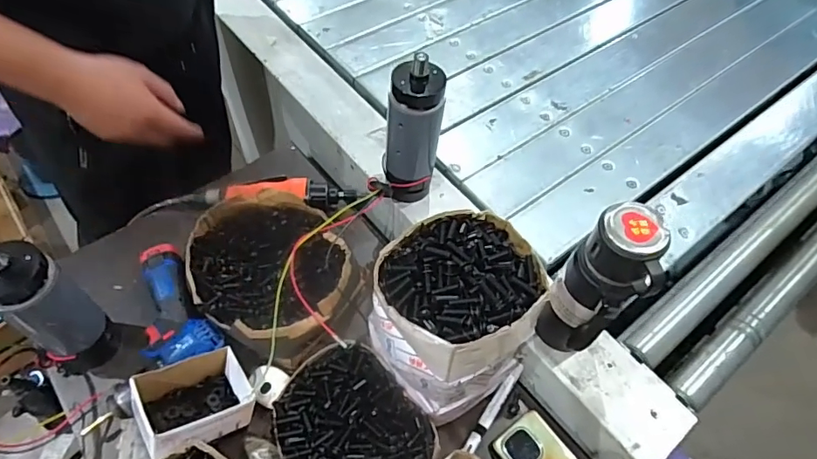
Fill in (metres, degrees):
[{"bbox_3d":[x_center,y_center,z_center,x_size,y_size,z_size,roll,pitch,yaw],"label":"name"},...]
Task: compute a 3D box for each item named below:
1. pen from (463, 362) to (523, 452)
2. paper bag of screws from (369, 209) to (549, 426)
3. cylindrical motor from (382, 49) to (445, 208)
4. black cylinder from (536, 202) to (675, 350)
[{"bbox_3d":[0.114,0.232,0.649,0.018,0.016,0.134,31,60,16],"label":"pen"},{"bbox_3d":[0.052,0.098,0.565,0.161,0.205,0.144,-30,63,-21],"label":"paper bag of screws"},{"bbox_3d":[0.006,-0.124,0.685,0.072,0.233,0.067,1,57,-1],"label":"cylindrical motor"},{"bbox_3d":[0.204,0.060,0.539,0.071,0.194,0.080,19,59,10],"label":"black cylinder"}]

